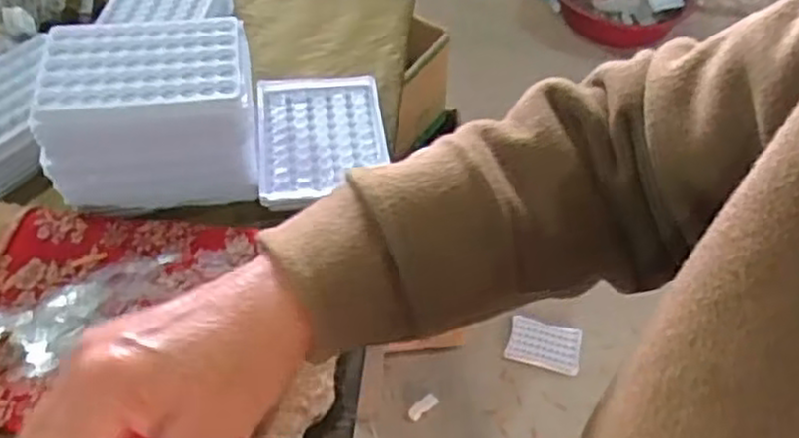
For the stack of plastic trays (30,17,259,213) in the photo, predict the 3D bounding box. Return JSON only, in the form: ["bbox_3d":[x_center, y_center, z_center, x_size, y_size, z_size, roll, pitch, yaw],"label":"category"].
[{"bbox_3d":[-0.162,-0.070,0.497,0.132,0.088,0.086,-6,49,-9],"label":"stack of plastic trays"}]

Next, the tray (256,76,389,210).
[{"bbox_3d":[-0.058,-0.064,0.558,0.095,0.008,0.131,-5,48,-8],"label":"tray"}]

